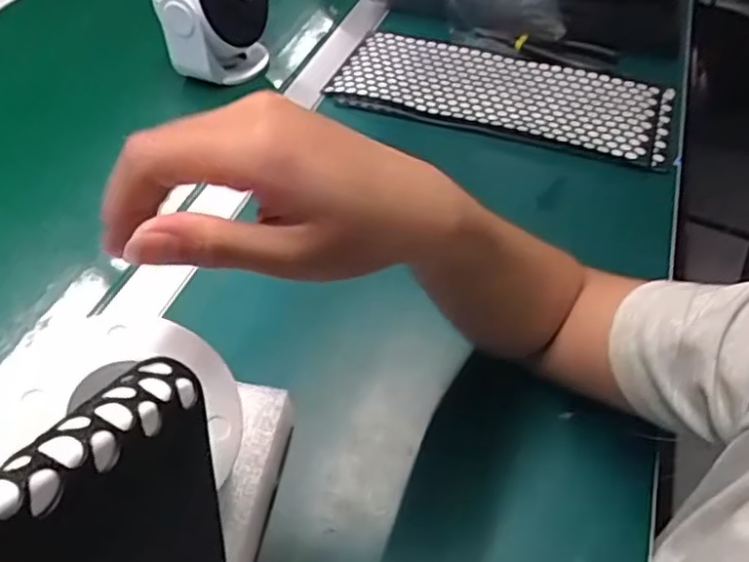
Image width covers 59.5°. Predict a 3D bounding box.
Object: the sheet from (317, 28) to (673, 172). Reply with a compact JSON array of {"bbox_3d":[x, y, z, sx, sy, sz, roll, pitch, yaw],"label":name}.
[{"bbox_3d":[0.129,-0.196,0.673,0.330,0.010,0.146,15,50,13],"label":"sheet"}]

